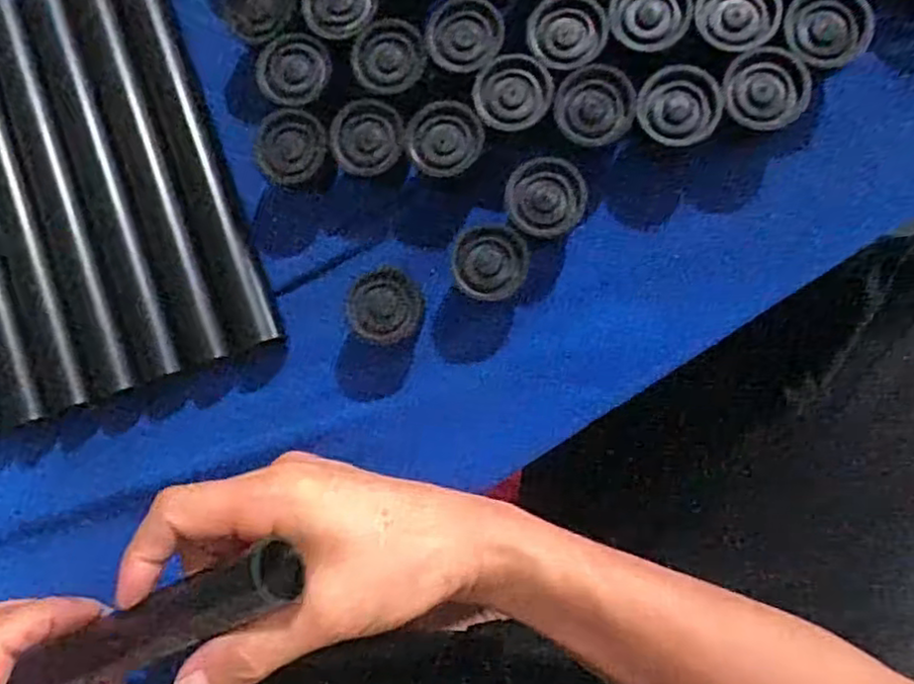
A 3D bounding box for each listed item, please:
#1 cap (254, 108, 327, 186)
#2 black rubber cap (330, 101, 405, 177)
[{"bbox_3d":[-0.077,-0.091,0.332,0.032,0.028,0.033,0,87,7],"label":"cap"},{"bbox_3d":[-0.040,-0.095,0.330,0.034,0.029,0.034,0,87,7],"label":"black rubber cap"}]

